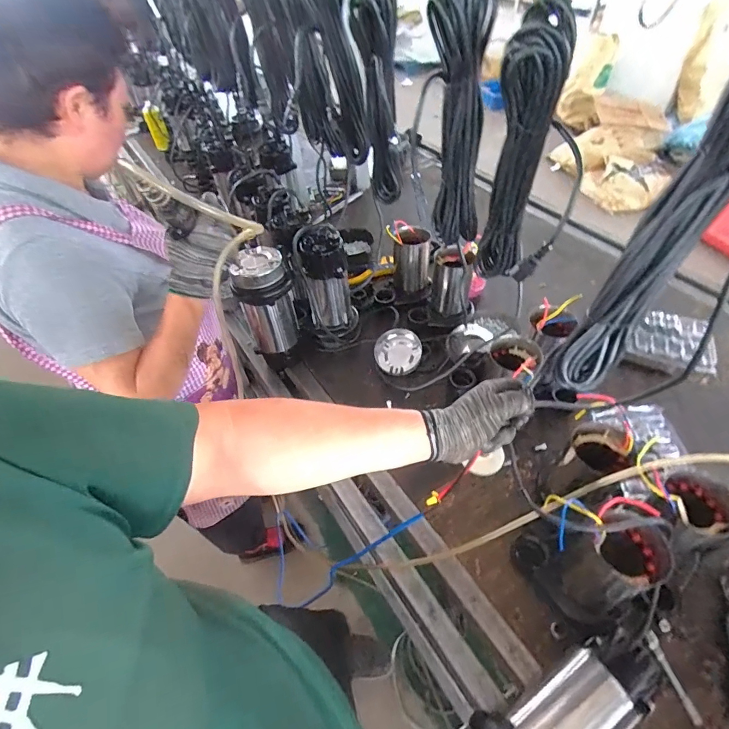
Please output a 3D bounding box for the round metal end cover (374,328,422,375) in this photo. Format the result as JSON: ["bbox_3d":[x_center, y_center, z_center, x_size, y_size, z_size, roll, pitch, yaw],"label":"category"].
[{"bbox_3d":[0.076,-0.028,0.962,0.106,0.030,0.104,-2,82,16],"label":"round metal end cover"}]

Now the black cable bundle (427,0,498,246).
[{"bbox_3d":[0.133,-0.336,0.608,0.089,0.338,0.049,14,51,16],"label":"black cable bundle"}]

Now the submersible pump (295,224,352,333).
[{"bbox_3d":[-0.085,-0.179,0.911,0.099,0.222,0.093,-8,48,-2],"label":"submersible pump"}]

